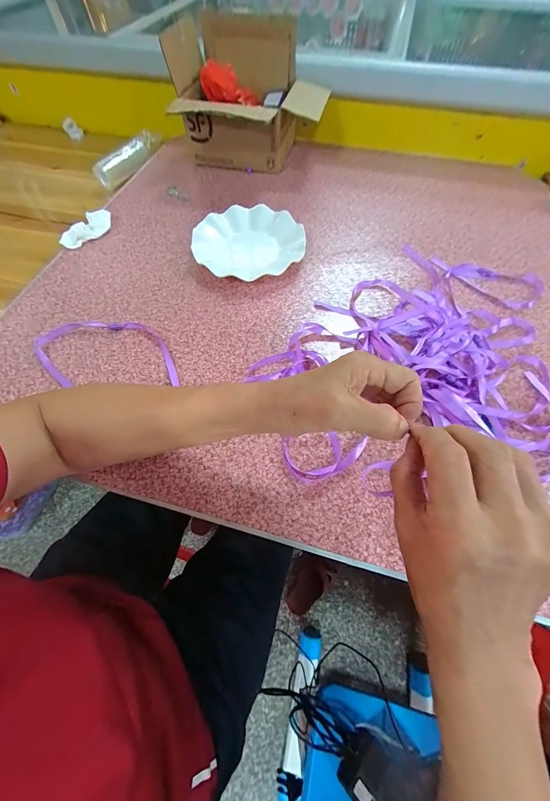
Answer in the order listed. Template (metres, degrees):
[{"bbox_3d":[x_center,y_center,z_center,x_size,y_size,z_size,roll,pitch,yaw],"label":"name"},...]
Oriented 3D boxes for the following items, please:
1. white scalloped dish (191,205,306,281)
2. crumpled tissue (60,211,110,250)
[{"bbox_3d":[-0.044,-0.268,0.481,0.178,0.028,0.159,1,63,0],"label":"white scalloped dish"},{"bbox_3d":[-0.333,-0.303,0.507,0.052,0.025,0.087,14,64,7],"label":"crumpled tissue"}]

